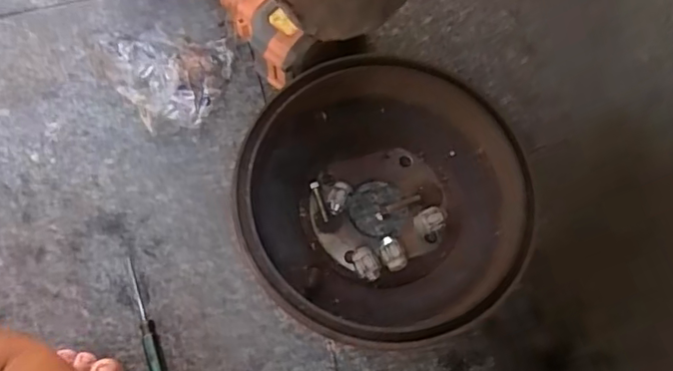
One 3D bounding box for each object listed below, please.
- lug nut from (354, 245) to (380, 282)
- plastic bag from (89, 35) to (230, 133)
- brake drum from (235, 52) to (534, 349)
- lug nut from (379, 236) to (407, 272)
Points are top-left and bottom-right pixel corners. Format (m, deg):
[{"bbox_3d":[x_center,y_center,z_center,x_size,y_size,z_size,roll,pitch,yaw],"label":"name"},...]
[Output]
[{"bbox_3d":[0.027,0.075,0.532,0.020,0.021,0.031,-24,73,-11],"label":"lug nut"},{"bbox_3d":[-0.183,-0.117,0.578,0.138,0.051,0.105,5,70,-1],"label":"plastic bag"},{"bbox_3d":[0.051,0.011,0.533,0.266,0.064,0.262,-4,71,-4],"label":"brake drum"},{"bbox_3d":[0.052,0.067,0.537,0.020,0.022,0.031,-24,73,-11],"label":"lug nut"}]

